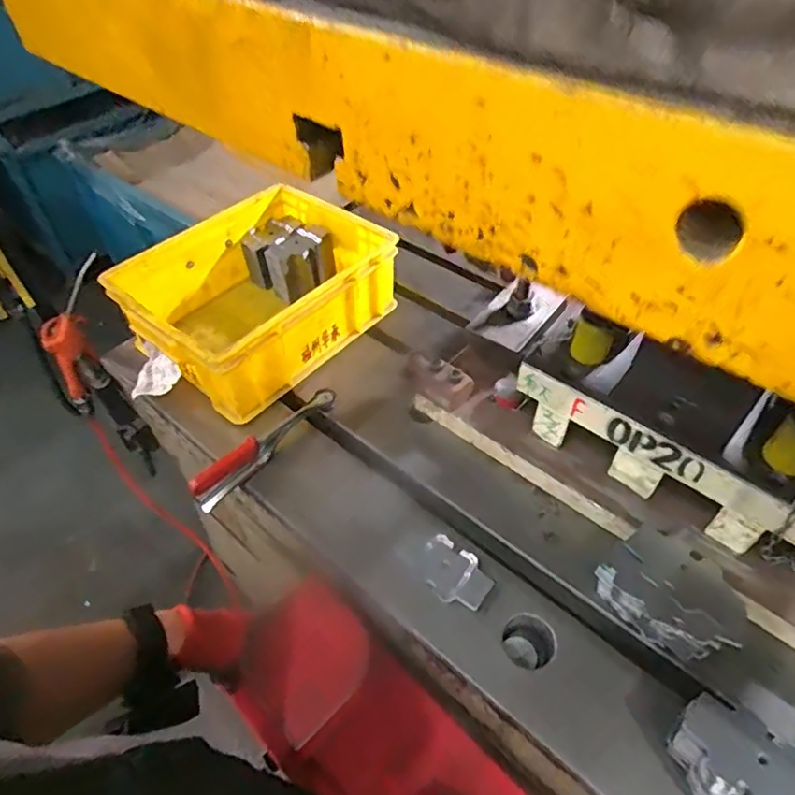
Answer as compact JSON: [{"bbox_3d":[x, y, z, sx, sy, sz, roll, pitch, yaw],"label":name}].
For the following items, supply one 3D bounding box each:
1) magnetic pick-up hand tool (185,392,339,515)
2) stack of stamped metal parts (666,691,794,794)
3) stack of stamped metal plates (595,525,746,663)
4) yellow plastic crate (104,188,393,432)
[{"bbox_3d":[-0.160,0.053,0.695,0.019,0.039,0.212,34,56,28],"label":"magnetic pick-up hand tool"},{"bbox_3d":[0.281,0.305,0.444,0.077,0.053,0.130,-36,57,-28],"label":"stack of stamped metal parts"},{"bbox_3d":[0.264,0.191,0.544,0.100,0.055,0.123,-34,55,-26],"label":"stack of stamped metal plates"},{"bbox_3d":[-0.200,-0.152,0.819,0.272,0.130,0.340,34,56,28],"label":"yellow plastic crate"}]

